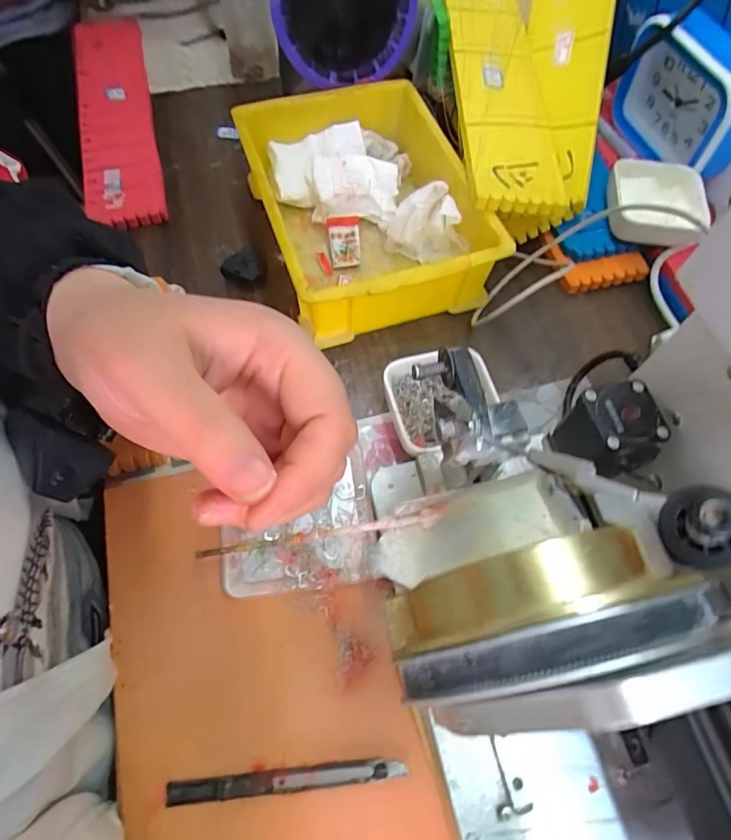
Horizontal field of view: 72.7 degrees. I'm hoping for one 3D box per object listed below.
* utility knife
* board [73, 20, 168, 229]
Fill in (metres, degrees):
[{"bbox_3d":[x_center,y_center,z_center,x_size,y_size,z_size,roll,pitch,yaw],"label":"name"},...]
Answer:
[{"bbox_3d":[-0.046,0.210,0.289,0.137,0.006,0.012,-4,63,-4],"label":"utility knife"},{"bbox_3d":[-0.272,-0.332,0.544,0.075,0.029,0.325,-14,65,-8],"label":"board"}]

